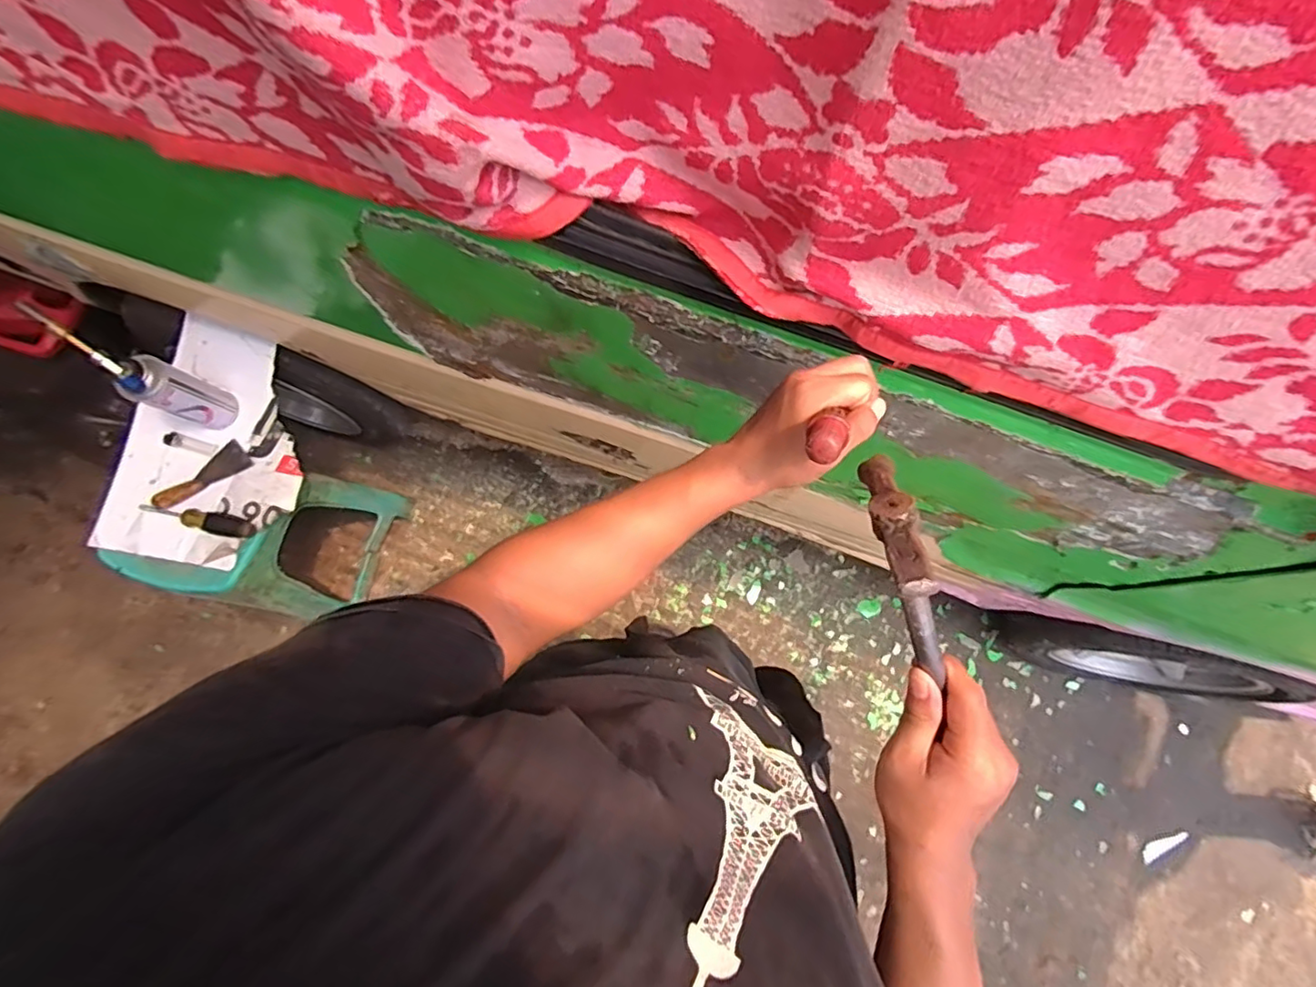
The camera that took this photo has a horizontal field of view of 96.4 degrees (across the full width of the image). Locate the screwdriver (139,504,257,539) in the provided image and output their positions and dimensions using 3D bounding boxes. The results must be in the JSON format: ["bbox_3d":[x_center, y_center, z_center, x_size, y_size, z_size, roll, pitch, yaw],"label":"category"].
[{"bbox_3d":[-0.731,0.040,0.935,0.180,0.028,0.034,15,78,2],"label":"screwdriver"}]

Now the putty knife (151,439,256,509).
[{"bbox_3d":[-0.737,-0.027,0.950,0.150,0.013,0.051,-38,82,-9],"label":"putty knife"}]

